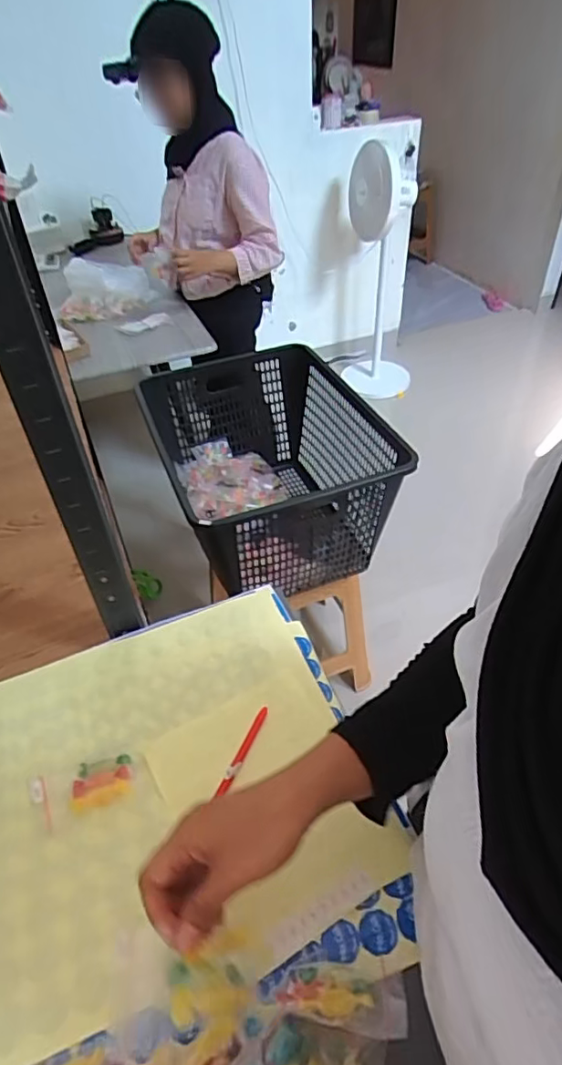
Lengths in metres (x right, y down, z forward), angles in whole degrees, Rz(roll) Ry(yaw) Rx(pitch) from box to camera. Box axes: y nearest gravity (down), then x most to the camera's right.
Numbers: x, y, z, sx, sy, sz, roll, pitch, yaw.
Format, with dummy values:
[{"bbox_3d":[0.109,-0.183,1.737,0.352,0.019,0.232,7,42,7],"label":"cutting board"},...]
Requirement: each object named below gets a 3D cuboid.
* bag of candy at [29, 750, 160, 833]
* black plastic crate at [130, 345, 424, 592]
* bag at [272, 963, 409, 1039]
[{"bbox_3d":[-0.164,0.225,0.499,0.108,0.008,0.053,-10,44,-8],"label":"bag of candy"},{"bbox_3d":[-0.014,-0.124,1.154,0.366,0.293,0.478,-17,45,-15],"label":"black plastic crate"},{"bbox_3d":[0.040,0.310,0.383,0.086,0.023,0.036,5,44,8],"label":"bag"}]

